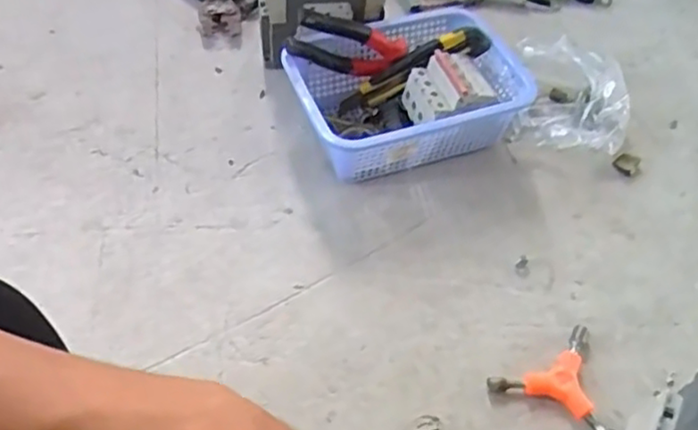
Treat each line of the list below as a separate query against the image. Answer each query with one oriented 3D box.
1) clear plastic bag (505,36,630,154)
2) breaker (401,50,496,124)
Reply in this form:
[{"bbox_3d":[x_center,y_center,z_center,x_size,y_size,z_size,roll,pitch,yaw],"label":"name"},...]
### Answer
[{"bbox_3d":[0.241,-0.130,0.766,0.128,0.065,0.106,5,52,-1],"label":"clear plastic bag"},{"bbox_3d":[0.101,-0.120,0.711,0.082,0.058,0.081,-13,55,-17],"label":"breaker"}]

